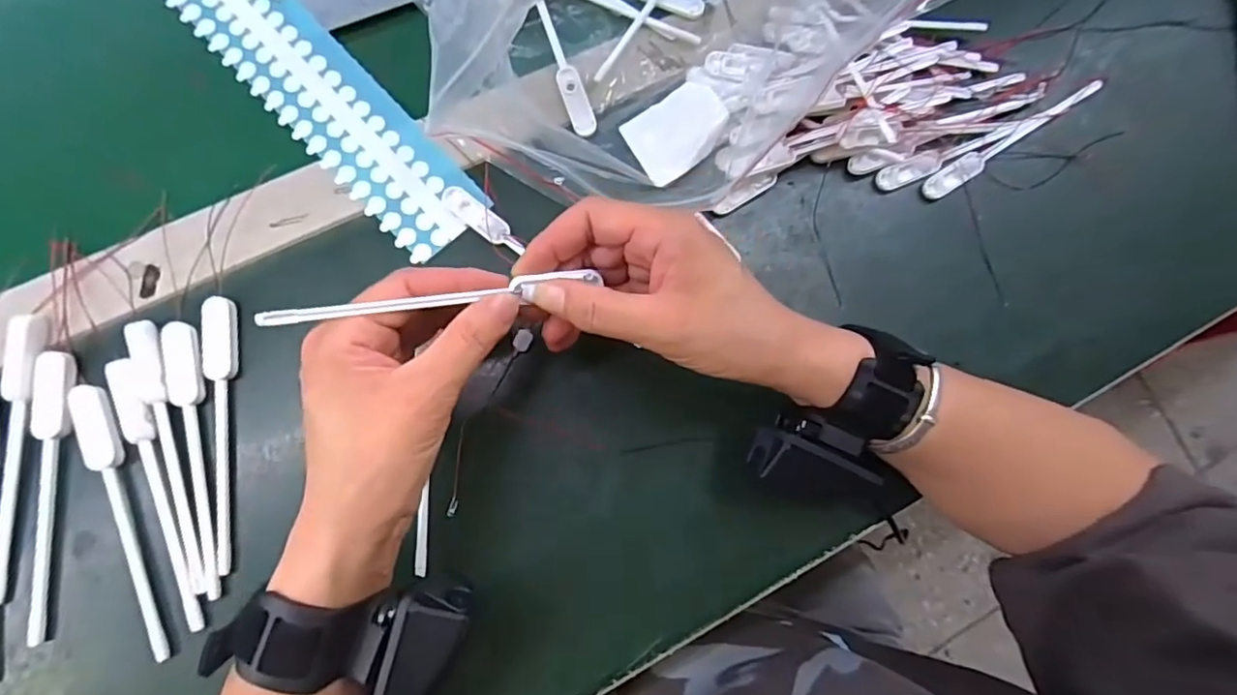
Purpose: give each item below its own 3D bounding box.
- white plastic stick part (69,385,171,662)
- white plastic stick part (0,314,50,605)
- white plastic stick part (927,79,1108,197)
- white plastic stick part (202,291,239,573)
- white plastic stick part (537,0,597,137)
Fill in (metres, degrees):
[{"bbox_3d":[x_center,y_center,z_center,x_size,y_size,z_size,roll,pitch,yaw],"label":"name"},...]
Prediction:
[{"bbox_3d":[-0.256,0.089,0.299,0.019,0.005,0.144,-17,84,-8],"label":"white plastic stick part"},{"bbox_3d":[-0.309,0.055,0.294,0.015,0.007,0.142,3,82,-5],"label":"white plastic stick part"},{"bbox_3d":[0.257,-0.136,0.379,0.140,0.012,0.015,-31,86,-9],"label":"white plastic stick part"},{"bbox_3d":[-0.214,0.045,0.310,0.015,0.008,0.144,-3,82,-6],"label":"white plastic stick part"},{"bbox_3d":[-0.033,-0.173,0.361,0.015,0.004,0.089,-18,84,-8],"label":"white plastic stick part"}]

